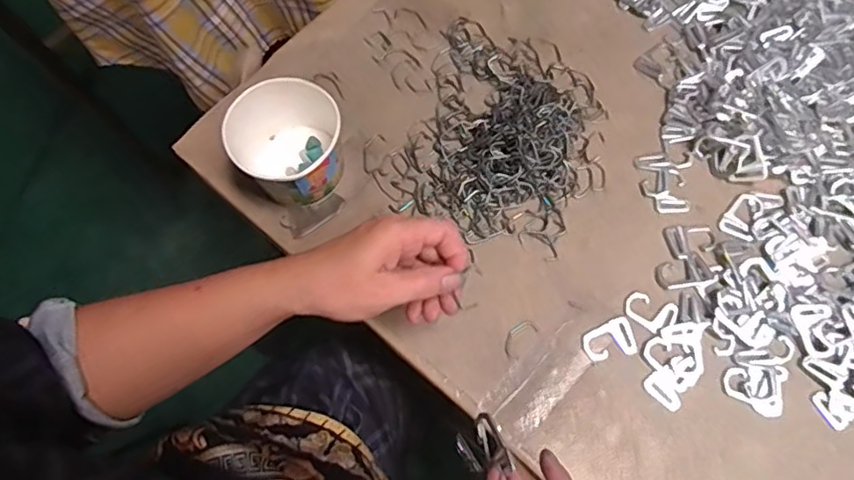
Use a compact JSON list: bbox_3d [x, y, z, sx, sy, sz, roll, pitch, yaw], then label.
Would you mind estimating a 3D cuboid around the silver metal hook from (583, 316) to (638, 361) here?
[{"bbox_3d":[0.147,0.082,0.469,0.042,0.004,0.029,-26,71,-8],"label":"silver metal hook"}]

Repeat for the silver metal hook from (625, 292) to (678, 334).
[{"bbox_3d":[0.182,0.058,0.478,0.038,0.004,0.028,29,73,12],"label":"silver metal hook"}]

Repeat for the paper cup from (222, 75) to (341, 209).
[{"bbox_3d":[-0.117,-0.078,0.500,0.088,0.072,0.093,-6,70,0],"label":"paper cup"}]

